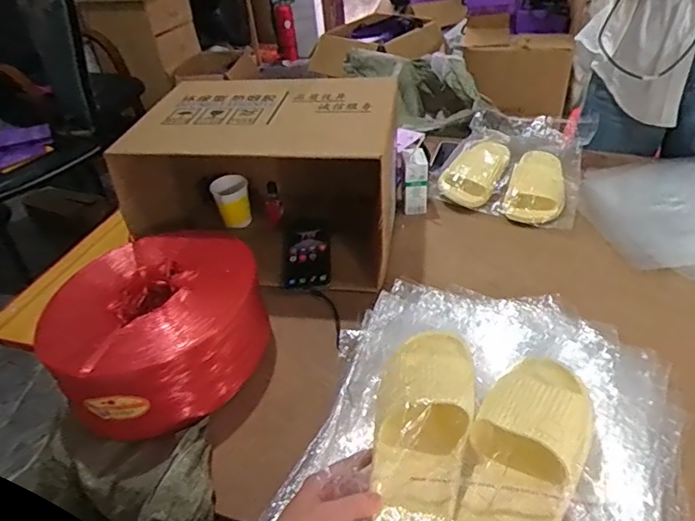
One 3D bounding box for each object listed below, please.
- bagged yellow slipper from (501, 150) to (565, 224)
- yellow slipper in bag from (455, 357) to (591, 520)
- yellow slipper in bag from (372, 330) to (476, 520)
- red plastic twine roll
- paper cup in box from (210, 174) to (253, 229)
[{"bbox_3d":[0.358,-0.143,0.977,0.104,0.053,0.201,10,41,20],"label":"bagged yellow slipper"},{"bbox_3d":[0.175,0.203,0.515,0.106,0.070,0.241,22,61,19],"label":"yellow slipper in bag"},{"bbox_3d":[0.078,0.180,0.530,0.091,0.059,0.244,5,58,15],"label":"yellow slipper in bag"},{"bbox_3d":[-0.246,0.086,0.696,0.261,0.125,0.257,-4,38,3],"label":"red plastic twine roll"},{"bbox_3d":[-0.201,-0.100,0.915,0.065,0.084,0.064,-4,38,3],"label":"paper cup in box"}]

